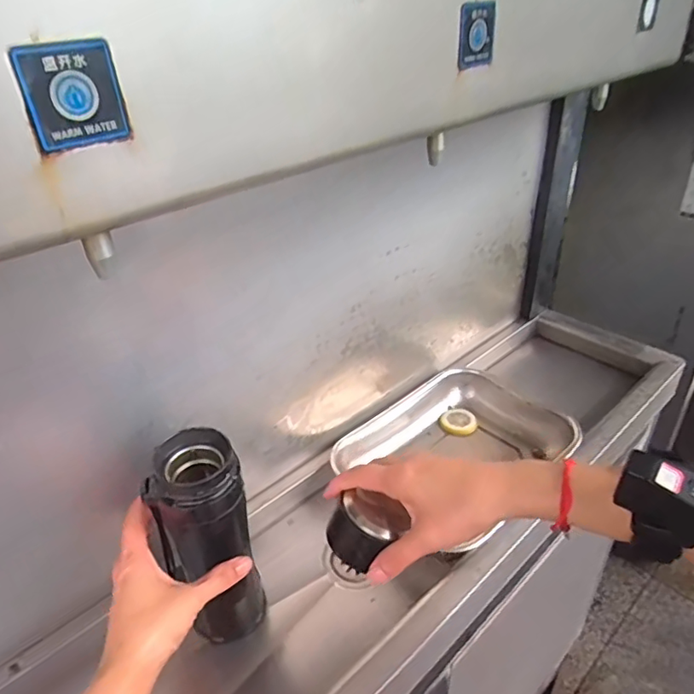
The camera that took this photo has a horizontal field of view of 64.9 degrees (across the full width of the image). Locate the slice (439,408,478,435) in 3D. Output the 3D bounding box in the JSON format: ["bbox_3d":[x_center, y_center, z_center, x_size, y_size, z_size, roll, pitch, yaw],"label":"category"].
[{"bbox_3d":[0.161,0.108,0.785,0.050,0.015,0.044,10,35,18],"label":"slice"}]

